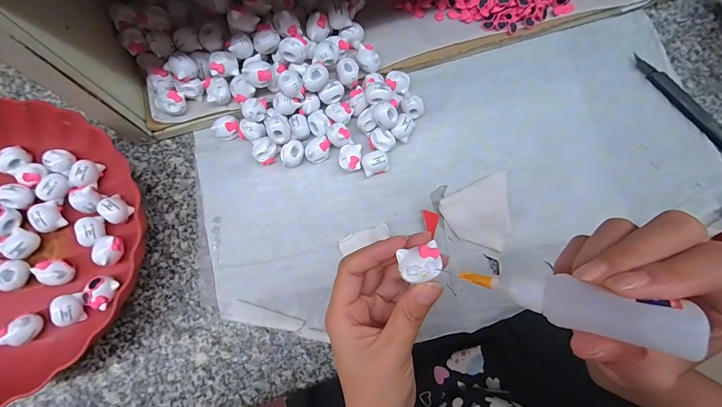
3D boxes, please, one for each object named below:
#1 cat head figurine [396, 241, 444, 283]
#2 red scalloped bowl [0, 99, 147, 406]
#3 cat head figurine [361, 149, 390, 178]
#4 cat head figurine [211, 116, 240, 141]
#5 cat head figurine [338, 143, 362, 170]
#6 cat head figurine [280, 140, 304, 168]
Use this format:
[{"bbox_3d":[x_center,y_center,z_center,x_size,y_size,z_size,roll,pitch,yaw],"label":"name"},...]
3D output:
[{"bbox_3d":[0.035,0.034,0.188,0.023,0.008,0.019,-16,78,-4],"label":"cat head figurine"},{"bbox_3d":[-0.305,0.038,0.272,0.219,0.049,0.230,0,77,-1],"label":"red scalloped bowl"},{"bbox_3d":[0.014,-0.039,0.312,0.025,0.019,0.021,-22,78,-5],"label":"cat head figurine"},{"bbox_3d":[-0.130,-0.074,0.316,0.024,0.017,0.019,-38,80,-8],"label":"cat head figurine"},{"bbox_3d":[-0.011,-0.043,0.312,0.021,0.018,0.025,1,77,0],"label":"cat head figurine"},{"bbox_3d":[-0.065,-0.047,0.311,0.023,0.018,0.020,-23,78,-6],"label":"cat head figurine"}]

